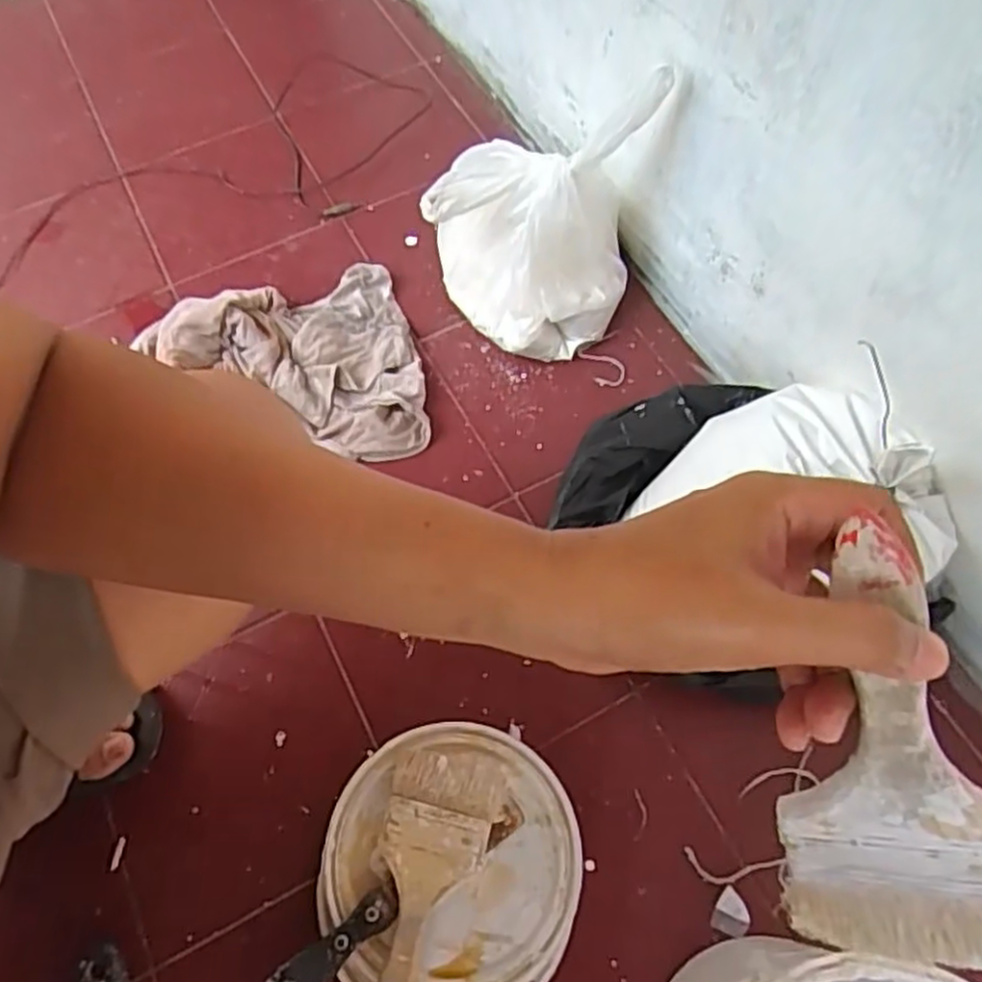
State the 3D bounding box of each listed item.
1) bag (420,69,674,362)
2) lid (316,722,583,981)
[{"bbox_3d":[0.036,-0.248,0.697,0.196,0.192,0.174,13,65,6],"label":"bag"},{"bbox_3d":[-0.029,0.268,0.540,0.182,0.023,0.187,0,64,0],"label":"lid"}]

